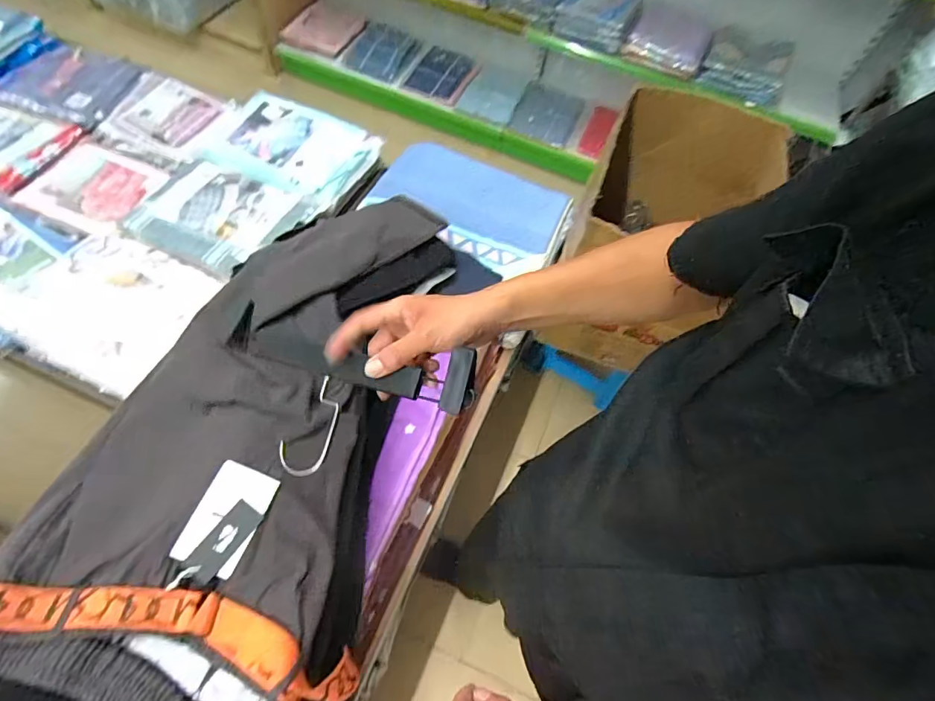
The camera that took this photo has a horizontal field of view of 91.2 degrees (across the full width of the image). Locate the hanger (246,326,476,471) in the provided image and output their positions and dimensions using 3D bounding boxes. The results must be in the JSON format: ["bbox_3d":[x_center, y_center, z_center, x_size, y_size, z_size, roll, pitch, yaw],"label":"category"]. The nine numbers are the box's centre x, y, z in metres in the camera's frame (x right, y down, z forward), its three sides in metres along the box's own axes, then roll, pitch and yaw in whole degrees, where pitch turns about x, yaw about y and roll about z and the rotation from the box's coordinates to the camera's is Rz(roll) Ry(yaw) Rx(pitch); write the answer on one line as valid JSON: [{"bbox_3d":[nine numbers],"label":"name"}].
[{"bbox_3d":[-0.107,0.057,0.437,0.226,0.015,0.136,6,94,14],"label":"hanger"}]

